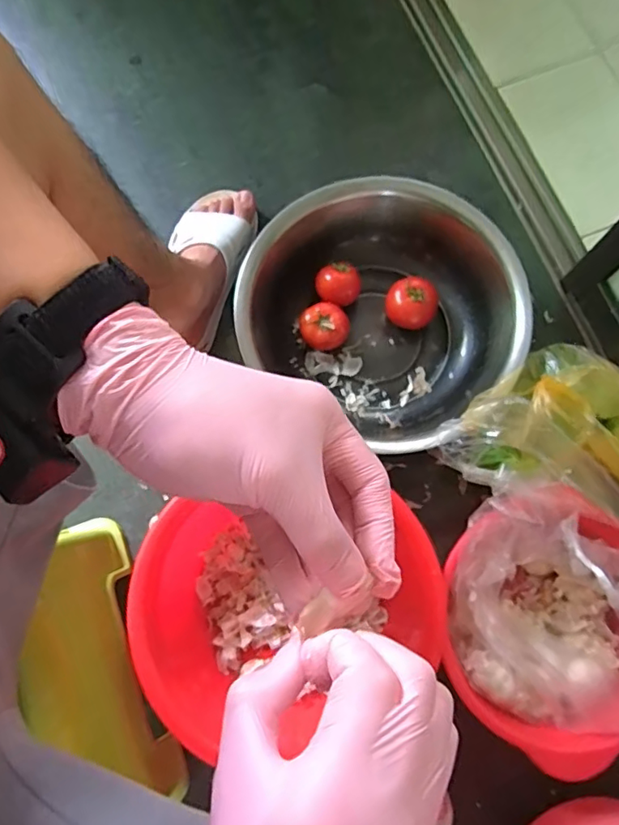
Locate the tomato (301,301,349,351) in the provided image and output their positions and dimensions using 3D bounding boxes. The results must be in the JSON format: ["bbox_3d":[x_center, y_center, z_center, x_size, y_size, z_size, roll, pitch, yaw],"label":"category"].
[{"bbox_3d":[0.022,-0.120,0.788,0.069,0.053,0.065,0,78,1],"label":"tomato"}]

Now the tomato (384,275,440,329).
[{"bbox_3d":[0.145,-0.153,0.794,0.071,0.058,0.070,0,78,1],"label":"tomato"}]

